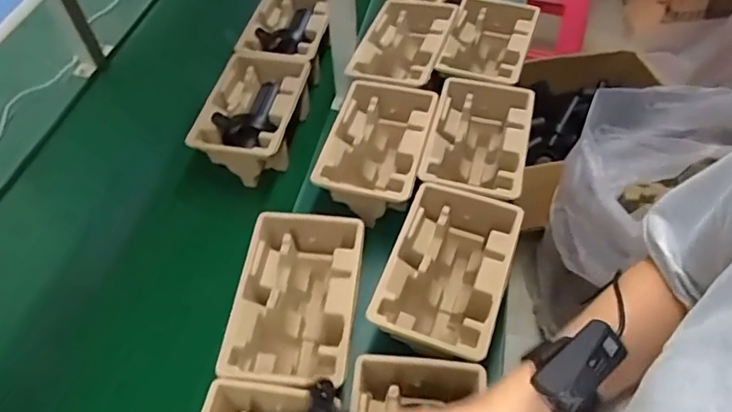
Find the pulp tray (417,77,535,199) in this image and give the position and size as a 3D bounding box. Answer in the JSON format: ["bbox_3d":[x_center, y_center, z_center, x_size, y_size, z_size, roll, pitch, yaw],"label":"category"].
[{"bbox_3d":[0.173,-0.088,0.834,0.145,0.107,0.231,15,54,7],"label":"pulp tray"}]

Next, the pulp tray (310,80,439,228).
[{"bbox_3d":[0.016,-0.082,0.845,0.150,0.113,0.229,15,54,7],"label":"pulp tray"}]

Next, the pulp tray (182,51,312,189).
[{"bbox_3d":[-0.193,-0.152,0.899,0.150,0.095,0.231,10,54,3],"label":"pulp tray"}]

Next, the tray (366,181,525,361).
[{"bbox_3d":[0.105,0.103,0.714,0.148,0.131,0.230,19,55,10],"label":"tray"}]

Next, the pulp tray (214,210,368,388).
[{"bbox_3d":[-0.088,0.134,0.691,0.150,0.114,0.229,7,54,1],"label":"pulp tray"}]

